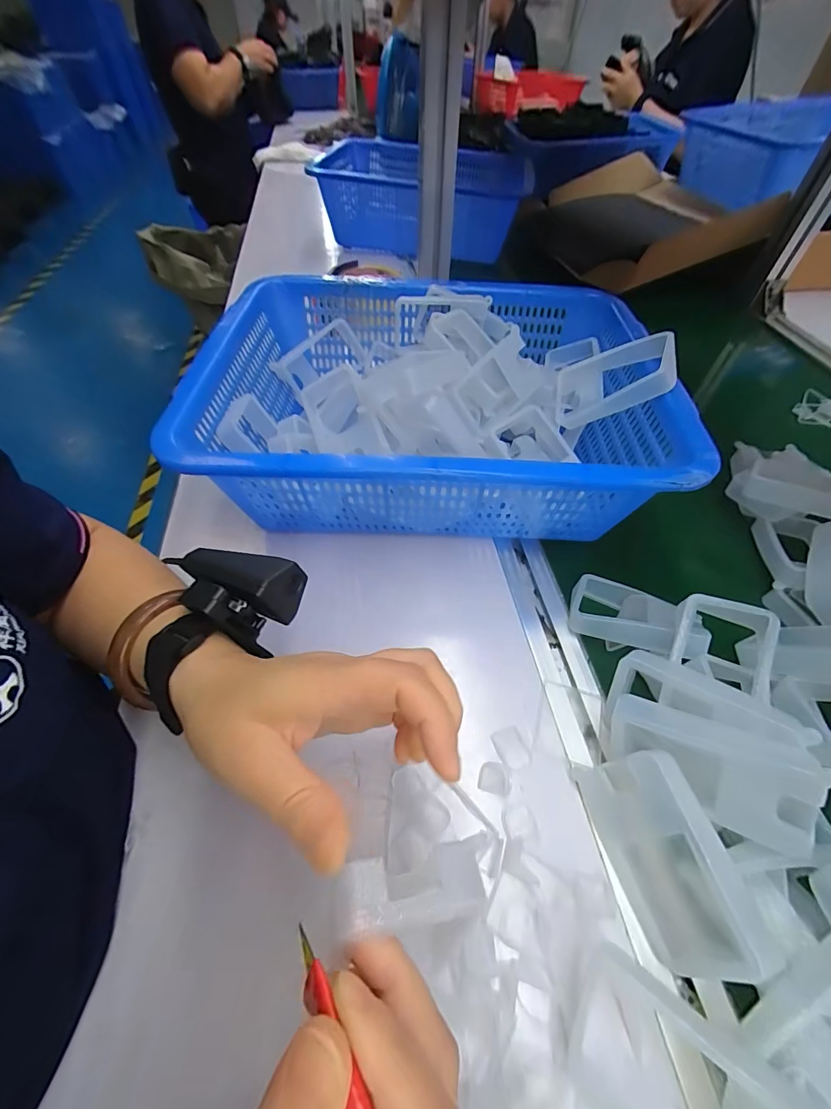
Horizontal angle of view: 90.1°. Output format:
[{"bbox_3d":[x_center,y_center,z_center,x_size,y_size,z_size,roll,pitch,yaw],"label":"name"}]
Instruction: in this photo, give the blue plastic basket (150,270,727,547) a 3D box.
[{"bbox_3d":[0.016,-0.133,0.396,0.372,0.124,0.296,1,53,1],"label":"blue plastic basket"}]

